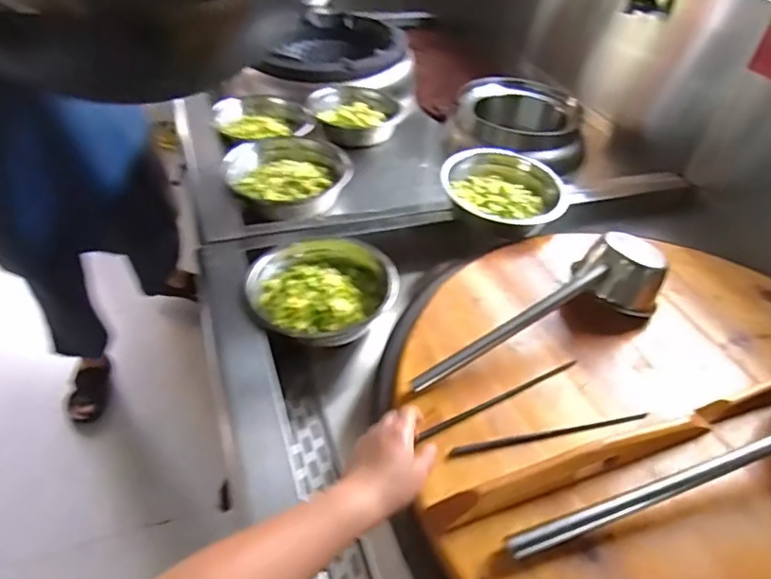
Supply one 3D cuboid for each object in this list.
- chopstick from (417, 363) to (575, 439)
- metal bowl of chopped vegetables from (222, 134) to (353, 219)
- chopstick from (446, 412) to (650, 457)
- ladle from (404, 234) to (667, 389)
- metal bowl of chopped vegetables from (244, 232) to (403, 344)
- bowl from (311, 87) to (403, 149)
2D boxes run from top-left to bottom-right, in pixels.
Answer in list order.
[{"bbox_3d":[0.155,0.142,0.715,0.250,0.011,0.013,-18,48,-26],"label":"chopstick"},{"bbox_3d":[-0.201,-0.236,1.111,0.231,0.107,0.187,-16,47,-23],"label":"metal bowl of chopped vegetables"},{"bbox_3d":[0.206,0.176,0.677,0.262,0.011,0.014,-5,44,-13],"label":"chopstick"},{"bbox_3d":[0.237,0.042,0.764,0.425,0.096,0.123,-26,52,-30],"label":"ladle"},{"bbox_3d":[-0.104,-0.002,0.886,0.228,0.086,0.174,-5,44,-13],"label":"metal bowl of chopped vegetables"},{"bbox_3d":[-0.079,-0.436,1.347,0.191,0.093,0.183,32,48,25],"label":"bowl"}]

